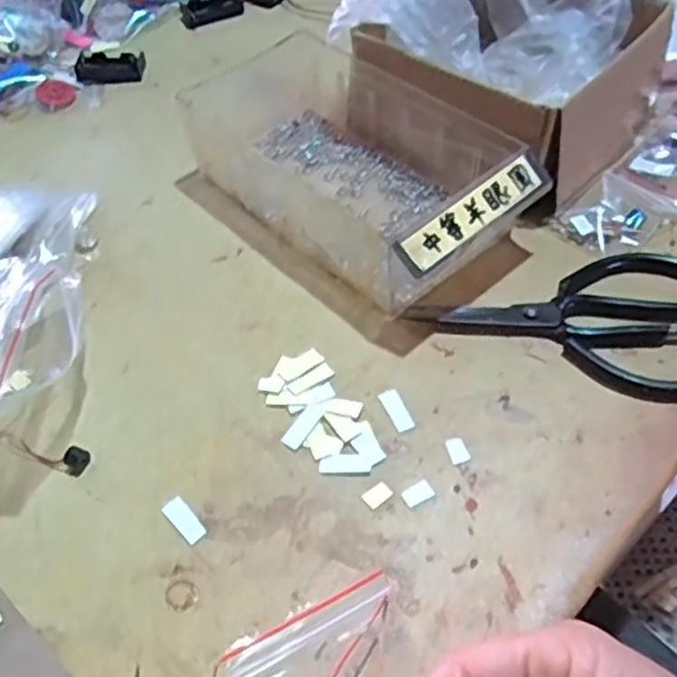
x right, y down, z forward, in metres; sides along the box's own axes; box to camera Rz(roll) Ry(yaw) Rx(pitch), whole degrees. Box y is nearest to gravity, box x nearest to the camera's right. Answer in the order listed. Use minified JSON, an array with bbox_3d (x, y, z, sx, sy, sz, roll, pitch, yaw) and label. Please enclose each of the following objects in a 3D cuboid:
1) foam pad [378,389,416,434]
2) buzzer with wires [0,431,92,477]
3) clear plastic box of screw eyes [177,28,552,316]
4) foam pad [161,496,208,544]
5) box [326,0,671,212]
[{"bbox_3d":[0.033,0.040,0.404,0.011,0.004,0.029,-20,52,-11],"label":"foam pad"},{"bbox_3d":[-0.169,0.060,0.405,0.065,0.008,0.016,17,54,18],"label":"buzzer with wires"},{"bbox_3d":[0.008,-0.119,0.500,0.126,0.065,0.246,-37,57,-23],"label":"clear plastic box of screw eyes"},{"bbox_3d":[-0.080,0.093,0.370,0.012,0.004,0.027,-36,56,-22],"label":"foam pad"},{"bbox_3d":[0.130,-0.210,0.534,0.194,0.103,0.203,-36,56,-22],"label":"box"}]

